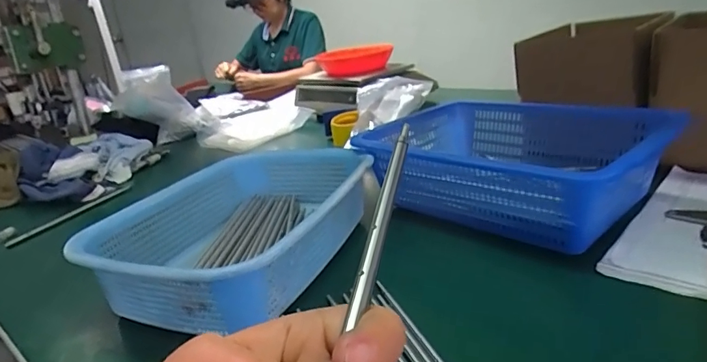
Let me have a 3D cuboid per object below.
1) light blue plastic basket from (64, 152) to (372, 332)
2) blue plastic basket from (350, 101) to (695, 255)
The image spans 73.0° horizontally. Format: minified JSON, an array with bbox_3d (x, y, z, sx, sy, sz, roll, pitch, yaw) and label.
[{"bbox_3d":[-0.131,0.051,0.570,0.244,0.078,0.330,1,22,22],"label":"light blue plastic basket"},{"bbox_3d":[0.205,-0.020,0.637,0.349,0.111,0.265,12,28,43],"label":"blue plastic basket"}]

